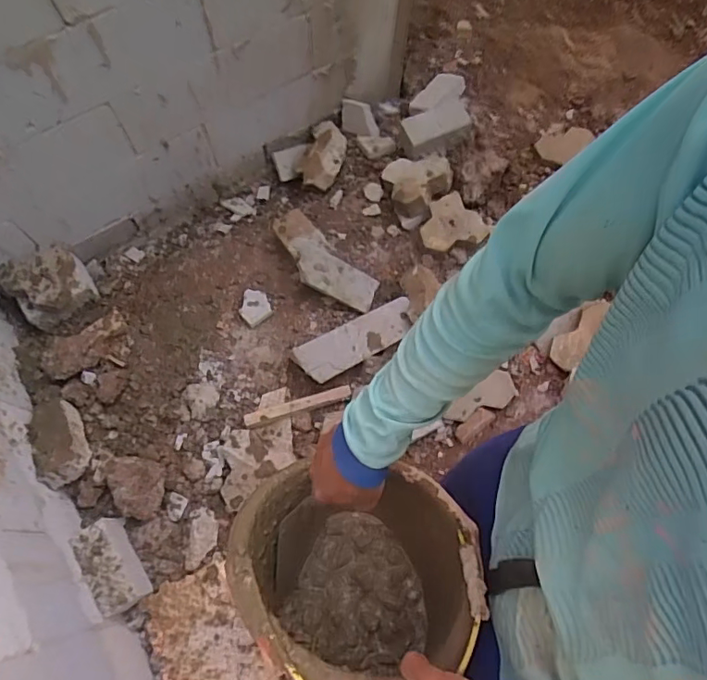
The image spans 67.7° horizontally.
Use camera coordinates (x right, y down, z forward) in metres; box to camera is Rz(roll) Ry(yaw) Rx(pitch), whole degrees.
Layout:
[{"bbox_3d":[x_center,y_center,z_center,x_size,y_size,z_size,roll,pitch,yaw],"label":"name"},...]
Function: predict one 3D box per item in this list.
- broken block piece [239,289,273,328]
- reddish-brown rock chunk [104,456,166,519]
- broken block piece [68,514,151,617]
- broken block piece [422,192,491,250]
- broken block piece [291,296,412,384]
[{"bbox_3d":[-0.273,-0.094,1.457,0.088,0.022,0.093,0,69,0],"label":"broken block piece"},{"bbox_3d":[-0.520,0.348,1.250,0.122,0.112,0.133,0,69,0],"label":"reddish-brown rock chunk"},{"bbox_3d":[-0.549,0.515,1.201,0.095,0.106,0.207,-30,72,-11],"label":"broken block piece"},{"bbox_3d":[0.280,-0.336,1.475,0.188,0.054,0.147,-8,69,-3],"label":"broken block piece"},{"bbox_3d":[0.011,0.001,1.359,0.320,0.046,0.110,-28,97,-18],"label":"broken block piece"}]

